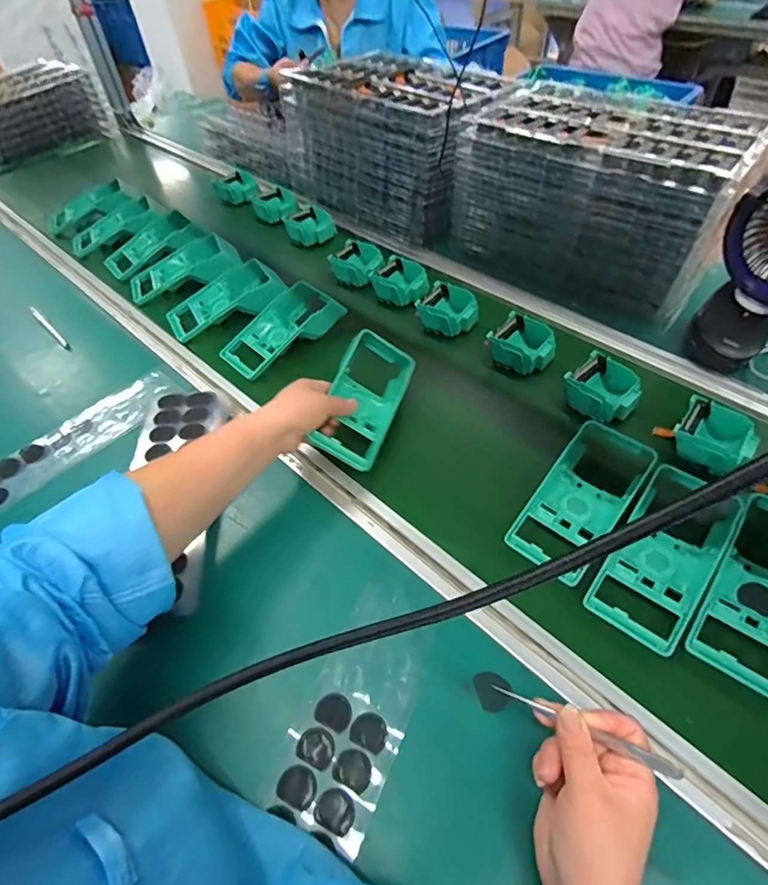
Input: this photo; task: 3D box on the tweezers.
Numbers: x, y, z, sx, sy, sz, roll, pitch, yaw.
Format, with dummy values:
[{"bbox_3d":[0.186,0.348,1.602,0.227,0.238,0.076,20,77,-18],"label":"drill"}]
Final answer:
[{"bbox_3d":[0.139,0.200,0.336,0.126,0.016,0.010,20,53,14],"label":"tweezers"}]

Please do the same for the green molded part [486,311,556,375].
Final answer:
[{"bbox_3d":[0.198,-0.132,0.679,0.087,0.048,0.076,32,58,27],"label":"green molded part"}]

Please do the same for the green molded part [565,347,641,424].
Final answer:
[{"bbox_3d":[0.282,-0.065,0.614,0.084,0.044,0.085,-36,56,-25],"label":"green molded part"}]

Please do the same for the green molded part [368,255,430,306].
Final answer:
[{"bbox_3d":[0.027,-0.263,0.790,0.079,0.037,0.101,-32,55,-22],"label":"green molded part"}]

